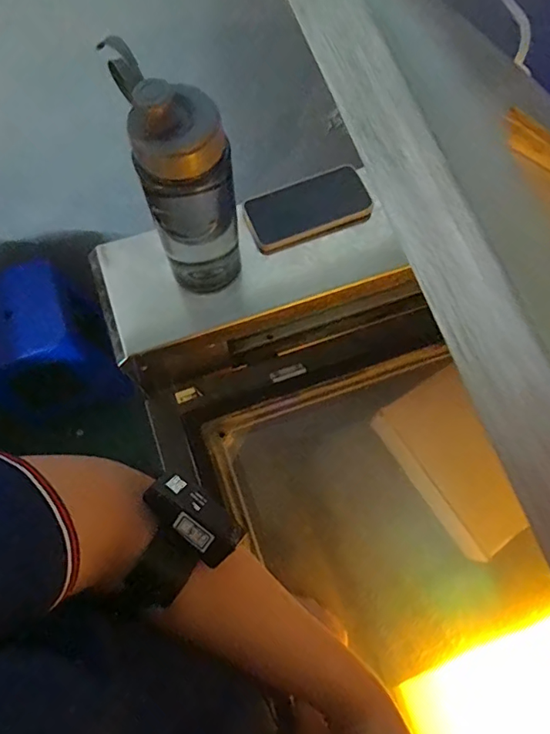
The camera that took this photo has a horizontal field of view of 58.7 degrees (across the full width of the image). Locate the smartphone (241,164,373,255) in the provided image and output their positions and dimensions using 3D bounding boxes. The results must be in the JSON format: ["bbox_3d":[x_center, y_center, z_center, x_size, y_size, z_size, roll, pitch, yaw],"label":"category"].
[{"bbox_3d":[0.041,-0.204,0.638,0.157,0.016,0.079,-16,88,6],"label":"smartphone"}]

